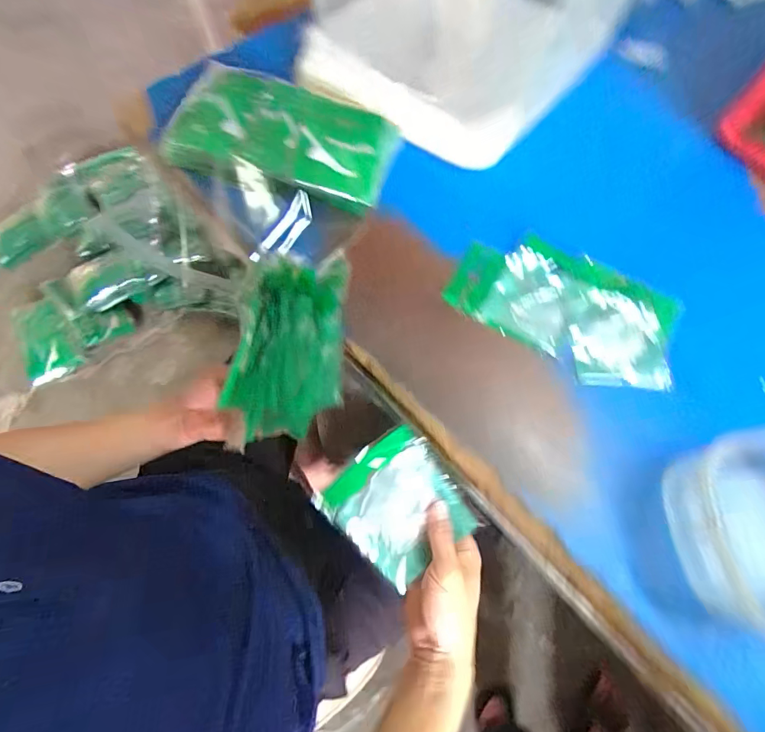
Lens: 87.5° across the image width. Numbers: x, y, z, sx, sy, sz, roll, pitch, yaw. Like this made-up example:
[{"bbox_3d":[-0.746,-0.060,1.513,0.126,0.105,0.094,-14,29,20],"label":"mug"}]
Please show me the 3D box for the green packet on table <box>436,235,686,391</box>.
[{"bbox_3d":[0.217,-0.071,0.485,0.261,0.031,0.142,24,68,8],"label":"green packet on table"}]

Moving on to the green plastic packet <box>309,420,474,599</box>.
[{"bbox_3d":[0.018,0.136,0.384,0.111,0.008,0.130,-39,99,-10],"label":"green plastic packet"}]

